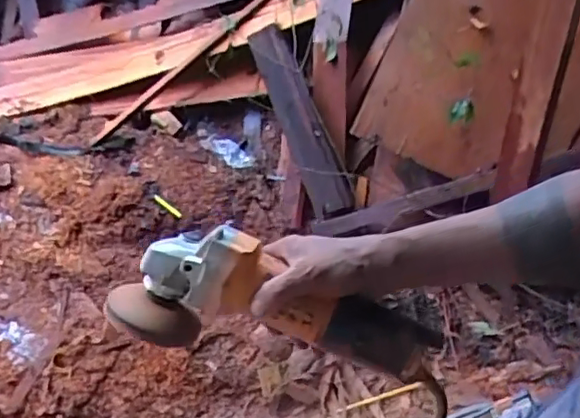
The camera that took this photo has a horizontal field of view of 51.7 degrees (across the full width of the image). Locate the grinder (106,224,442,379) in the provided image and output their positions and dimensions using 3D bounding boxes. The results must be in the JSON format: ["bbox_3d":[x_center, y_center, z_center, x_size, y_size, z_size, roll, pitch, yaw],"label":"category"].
[{"bbox_3d":[-0.012,0.077,0.527,0.285,0.073,0.097,11,52,2],"label":"grinder"}]

